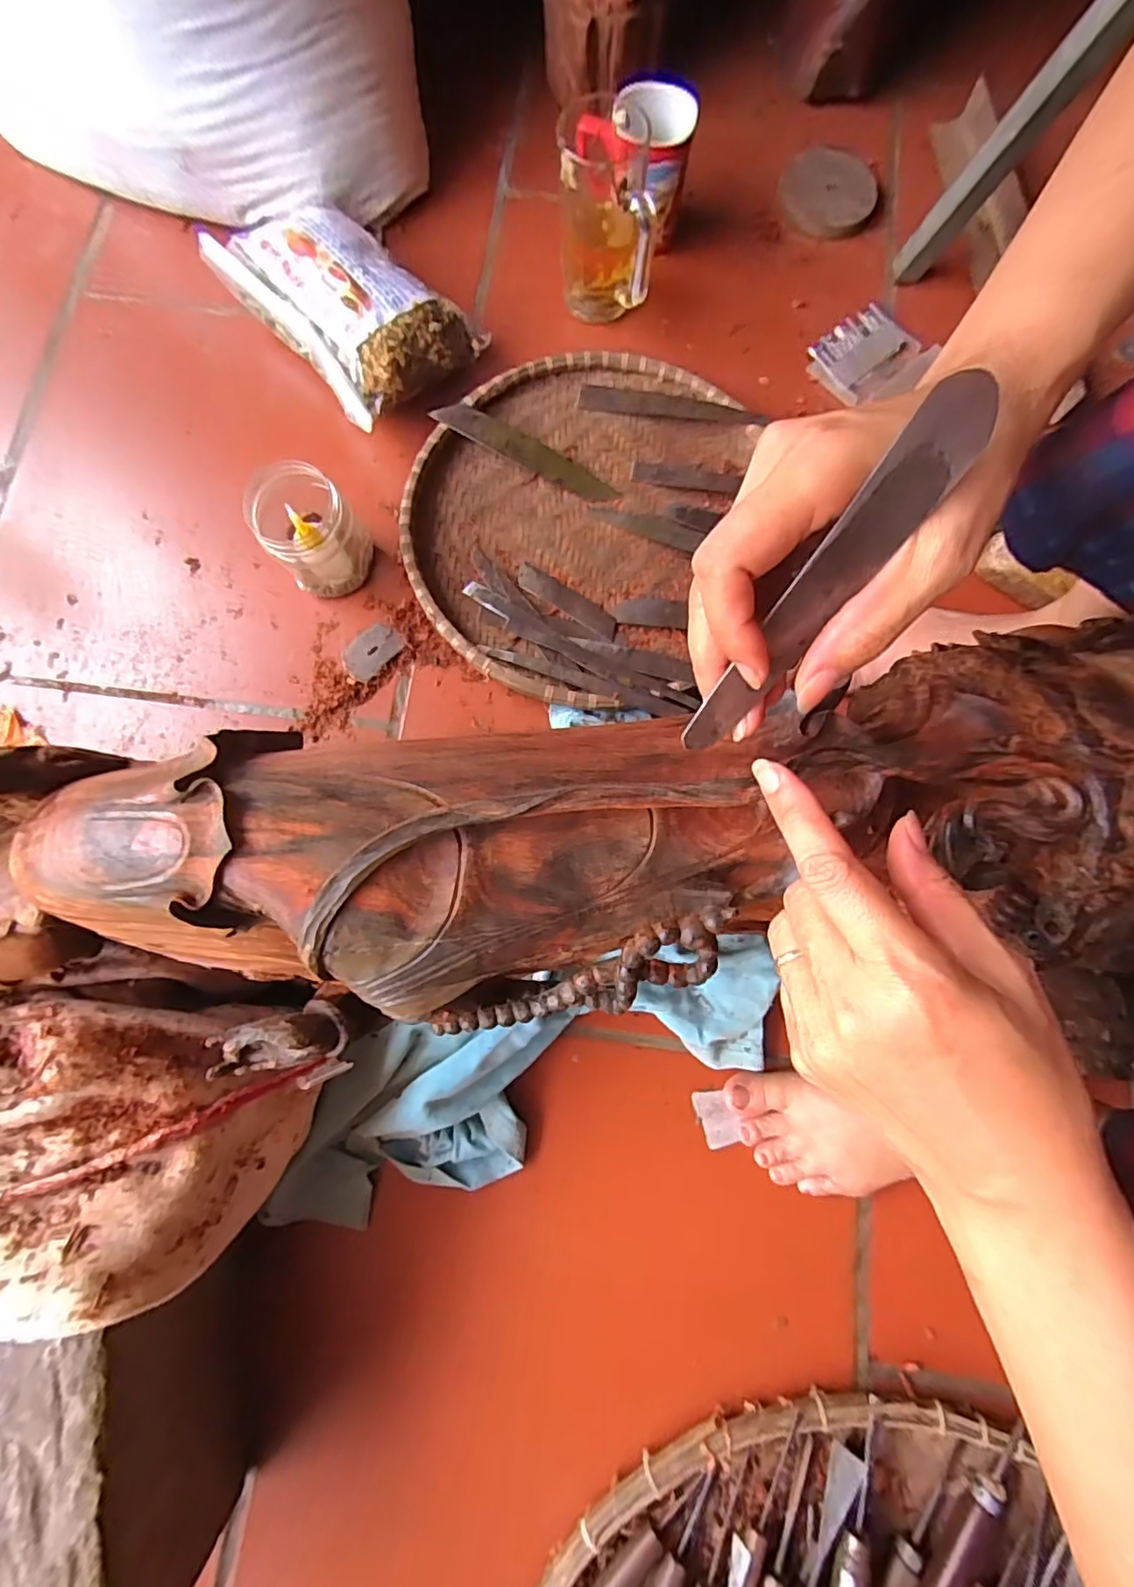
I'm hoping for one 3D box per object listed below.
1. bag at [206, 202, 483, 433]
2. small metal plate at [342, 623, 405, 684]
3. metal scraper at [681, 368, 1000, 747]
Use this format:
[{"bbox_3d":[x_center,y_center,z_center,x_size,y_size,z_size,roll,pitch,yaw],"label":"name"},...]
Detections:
[{"bbox_3d":[-0.214,-0.448,0.541,0.243,0.073,0.145,42,82,9],"label":"bag"},{"bbox_3d":[-0.171,-0.123,0.507,0.037,0.004,0.052,42,82,9],"label":"small metal plate"},{"bbox_3d":[0.081,-0.064,0.191,0.021,0.128,0.004,25,35,-16],"label":"metal scraper"}]

